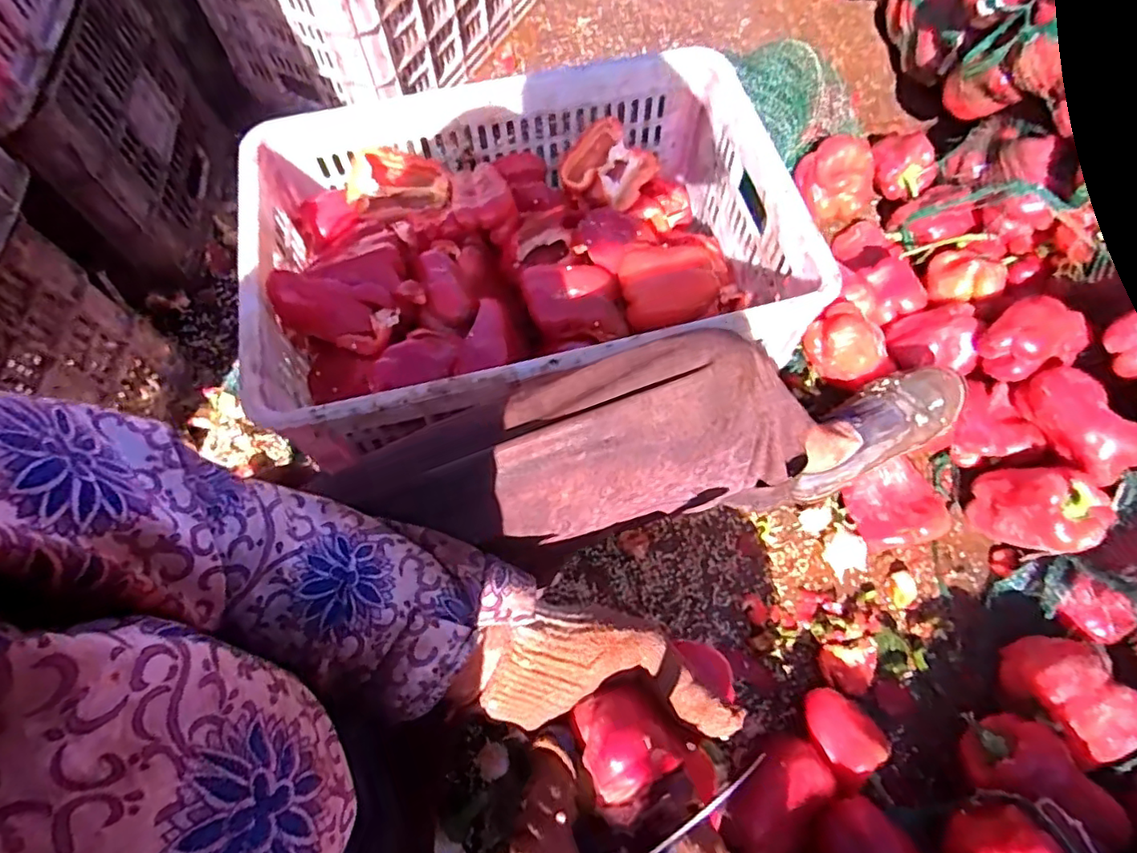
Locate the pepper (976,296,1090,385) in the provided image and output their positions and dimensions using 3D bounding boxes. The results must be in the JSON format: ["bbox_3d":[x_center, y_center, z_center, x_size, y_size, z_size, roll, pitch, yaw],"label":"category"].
[{"bbox_3d":[0.541,-0.100,0.684,0.109,0.061,0.086,-30,70,-13],"label":"pepper"}]

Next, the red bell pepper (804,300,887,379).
[{"bbox_3d":[0.345,-0.106,0.724,0.087,0.069,0.070,23,68,9],"label":"red bell pepper"}]

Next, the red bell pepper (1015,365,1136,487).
[{"bbox_3d":[0.561,-0.003,0.641,0.063,0.059,0.131,-29,70,-12],"label":"red bell pepper"}]

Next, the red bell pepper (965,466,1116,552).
[{"bbox_3d":[0.521,0.095,0.658,0.103,0.114,0.073,42,72,15],"label":"red bell pepper"}]

